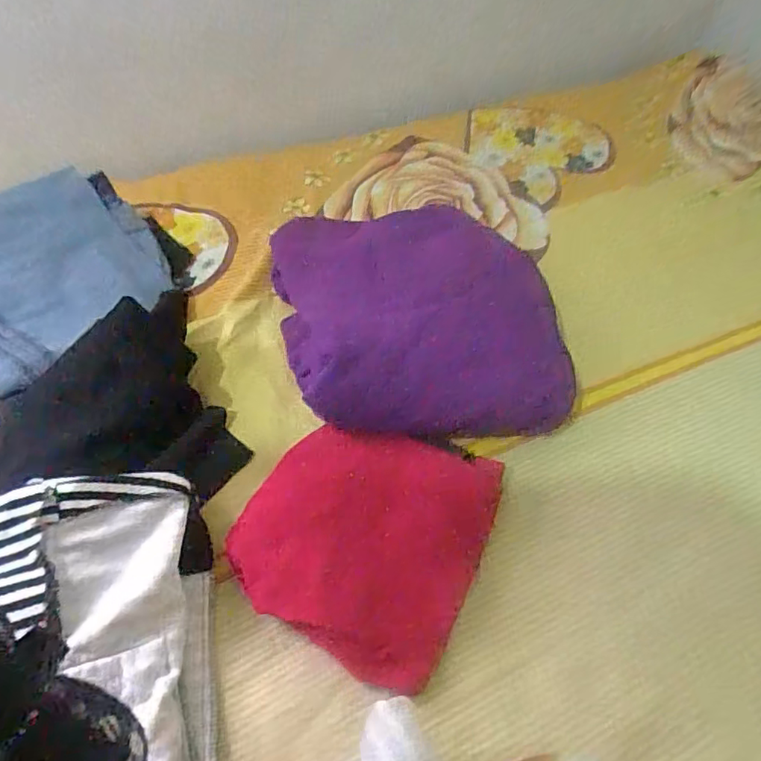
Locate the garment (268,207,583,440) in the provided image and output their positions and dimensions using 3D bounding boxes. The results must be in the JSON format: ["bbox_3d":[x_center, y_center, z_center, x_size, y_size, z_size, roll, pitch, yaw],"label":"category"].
[{"bbox_3d":[0.030,-0.084,0.618,0.266,0.093,0.332,-12,48,-8],"label":"garment"}]

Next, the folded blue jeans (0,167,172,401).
[{"bbox_3d":[-0.350,-0.111,0.582,0.247,0.061,0.220,-35,80,-28],"label":"folded blue jeans"}]

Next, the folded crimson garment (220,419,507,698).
[{"bbox_3d":[-0.014,0.126,0.471,0.187,0.051,0.189,18,51,19],"label":"folded crimson garment"}]

